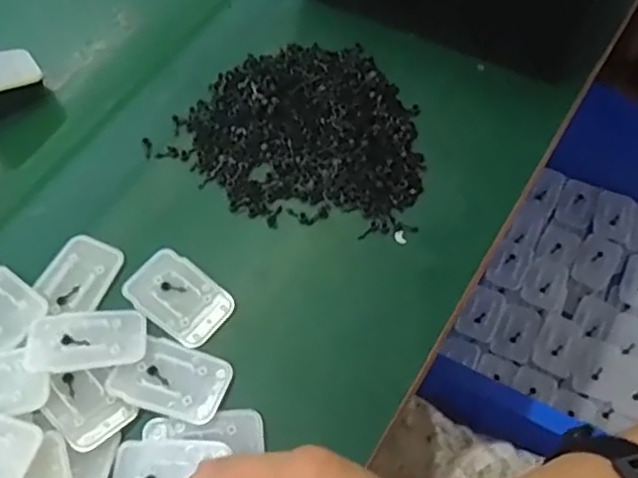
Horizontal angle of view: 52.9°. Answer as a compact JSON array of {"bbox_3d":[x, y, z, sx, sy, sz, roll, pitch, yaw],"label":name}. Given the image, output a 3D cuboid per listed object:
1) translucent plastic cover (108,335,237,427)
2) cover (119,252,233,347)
[{"bbox_3d":[-0.090,0.086,0.395,0.069,0.008,0.043,13,61,10],"label":"translucent plastic cover"},{"bbox_3d":[-0.093,0.038,0.426,0.070,0.004,0.045,33,67,20],"label":"cover"}]

